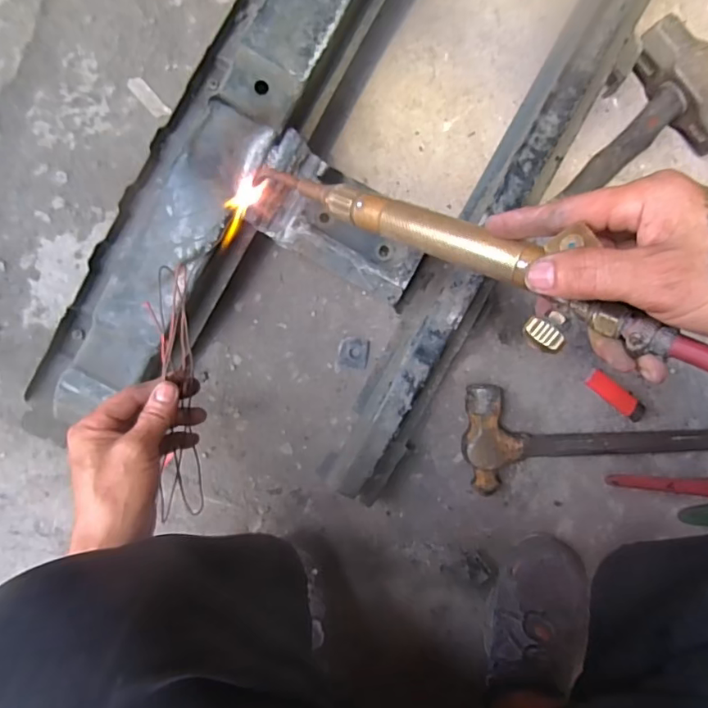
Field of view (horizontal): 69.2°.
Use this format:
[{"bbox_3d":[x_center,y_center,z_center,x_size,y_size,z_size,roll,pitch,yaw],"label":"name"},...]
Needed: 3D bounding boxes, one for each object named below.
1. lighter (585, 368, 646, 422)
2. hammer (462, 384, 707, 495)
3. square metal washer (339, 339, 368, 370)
[{"bbox_3d":[0.316,0.051,0.613,0.084,0.011,0.027,37,85,-3],"label":"lighter"},{"bbox_3d":[0.285,0.107,0.593,0.327,0.038,0.119,5,87,-5],"label":"hammer"},{"bbox_3d":[-0.001,0.000,0.587,0.033,0.004,0.032,3,87,-5],"label":"square metal washer"}]

